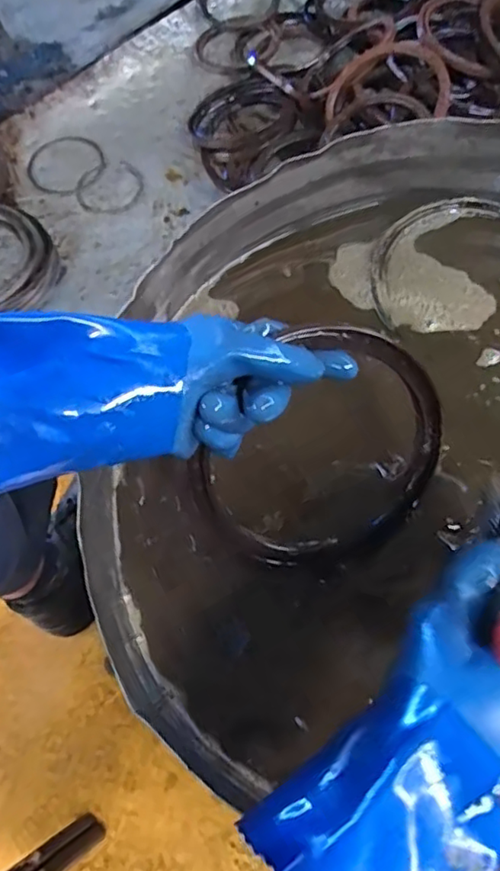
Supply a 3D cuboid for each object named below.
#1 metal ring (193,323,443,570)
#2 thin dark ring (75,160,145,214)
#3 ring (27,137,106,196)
[{"bbox_3d":[0.051,0.014,0.423,0.178,0.175,0.018,-31,27,1],"label":"metal ring"},{"bbox_3d":[-0.222,-0.396,0.964,0.112,0.008,0.091,-30,81,-15],"label":"thin dark ring"},{"bbox_3d":[-0.297,-0.438,0.976,0.126,0.012,0.115,-1,66,1],"label":"ring"}]

